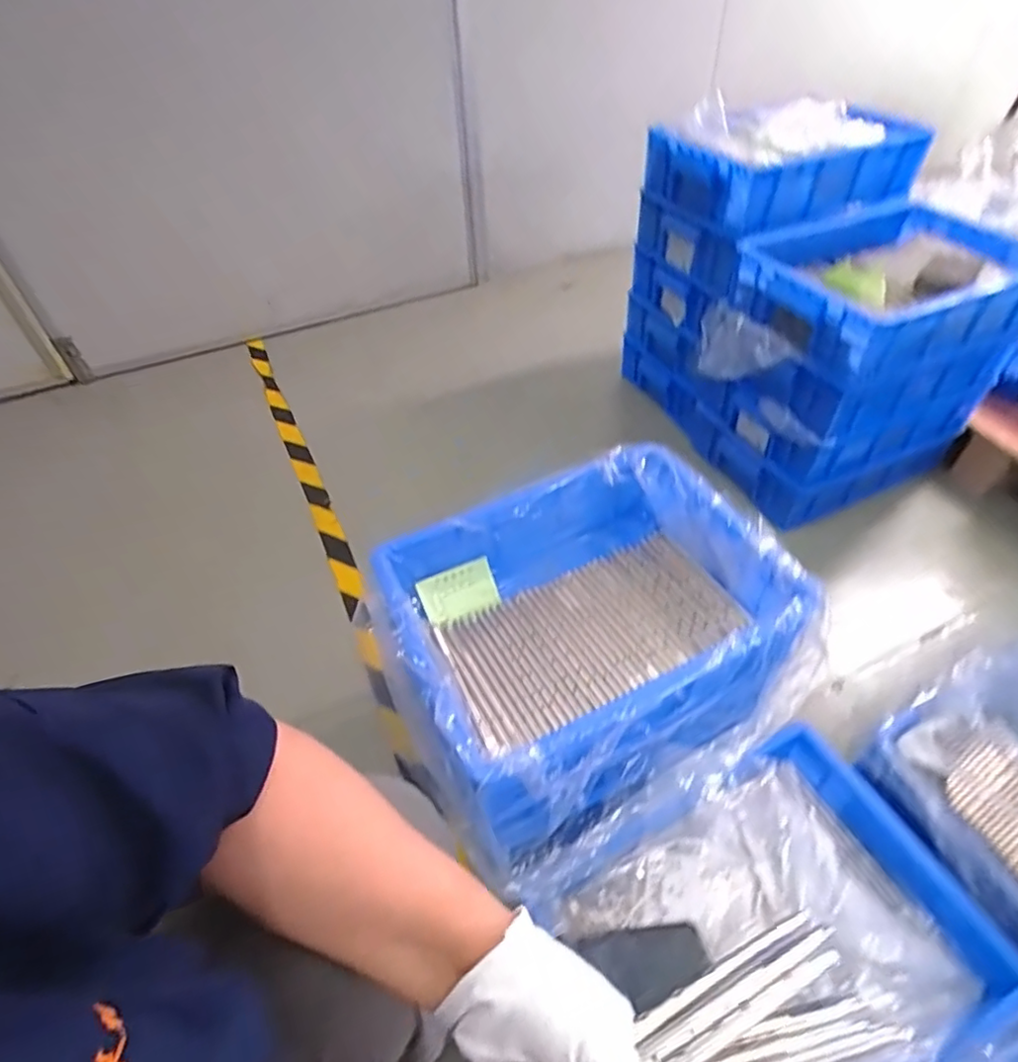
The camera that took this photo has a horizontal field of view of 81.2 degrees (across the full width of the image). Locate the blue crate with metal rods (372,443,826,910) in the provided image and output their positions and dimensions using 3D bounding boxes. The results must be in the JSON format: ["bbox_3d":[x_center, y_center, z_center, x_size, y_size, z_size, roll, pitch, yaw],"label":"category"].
[{"bbox_3d":[0.096,0.108,0.674,0.417,0.138,0.349,-24,50,-18],"label":"blue crate with metal rods"}]

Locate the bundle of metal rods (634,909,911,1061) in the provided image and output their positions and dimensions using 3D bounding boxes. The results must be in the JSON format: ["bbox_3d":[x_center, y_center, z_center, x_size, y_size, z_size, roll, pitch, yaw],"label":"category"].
[{"bbox_3d":[0.100,0.260,0.300,0.221,0.025,0.062,-3,44,-23],"label":"bundle of metal rods"}]

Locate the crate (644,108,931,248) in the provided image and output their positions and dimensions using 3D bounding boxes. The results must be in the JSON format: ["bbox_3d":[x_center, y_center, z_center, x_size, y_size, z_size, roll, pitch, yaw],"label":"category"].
[{"bbox_3d":[0.512,-0.680,1.110,0.413,0.107,0.280,-17,48,-12],"label":"crate"}]

